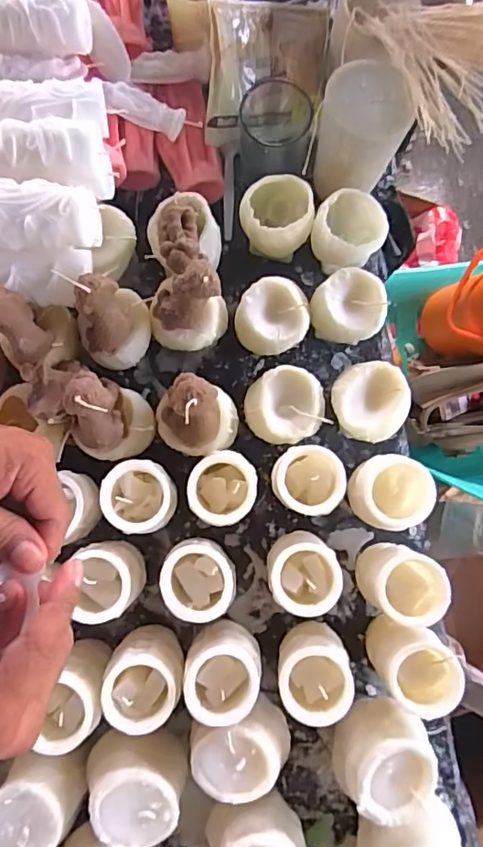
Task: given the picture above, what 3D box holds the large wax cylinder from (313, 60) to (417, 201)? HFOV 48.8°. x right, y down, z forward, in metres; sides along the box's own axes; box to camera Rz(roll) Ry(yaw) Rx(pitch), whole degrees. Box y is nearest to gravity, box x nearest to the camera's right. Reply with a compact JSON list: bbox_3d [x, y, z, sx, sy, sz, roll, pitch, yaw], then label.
[{"bbox_3d":[0.118,-0.302,0.550,0.087,0.094,0.081,5,81,0],"label":"large wax cylinder"}]

